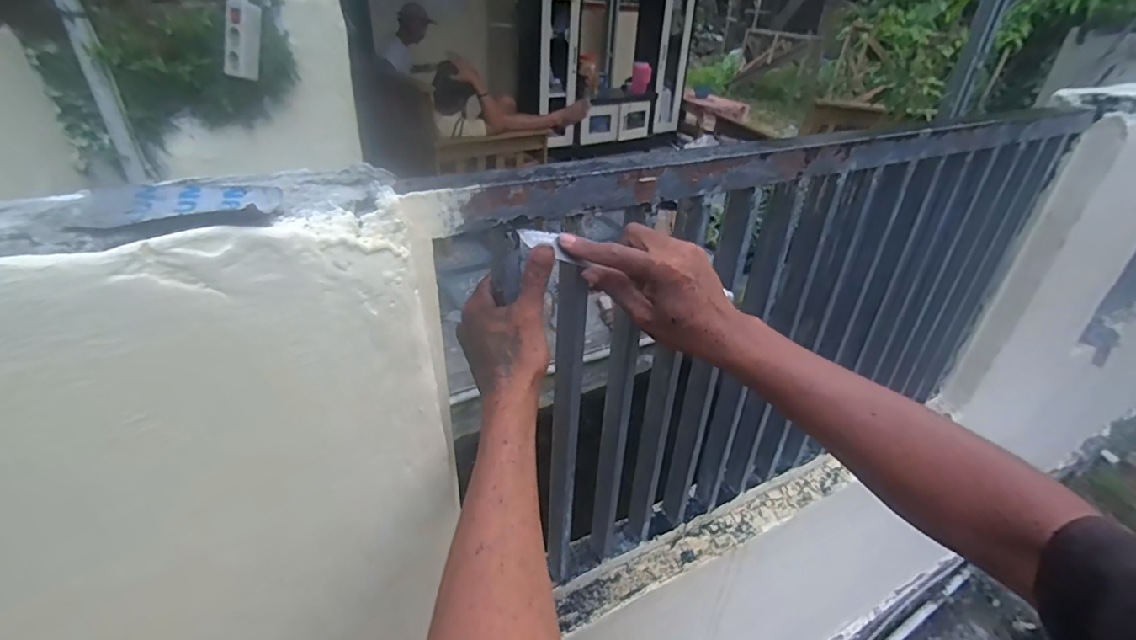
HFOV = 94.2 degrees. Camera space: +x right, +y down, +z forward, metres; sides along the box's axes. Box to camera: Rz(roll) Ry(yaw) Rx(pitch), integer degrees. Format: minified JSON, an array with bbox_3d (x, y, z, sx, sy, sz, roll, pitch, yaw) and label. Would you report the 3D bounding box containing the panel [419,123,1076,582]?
[{"bbox_3d":[0.334,0.024,0.745,1.020,0.568,0.053,-14,35,-25],"label":"panel"}]

